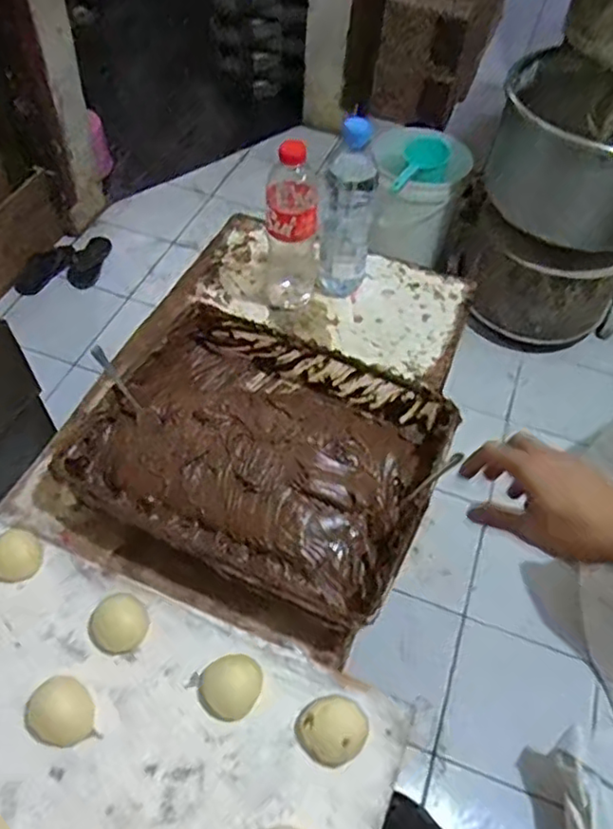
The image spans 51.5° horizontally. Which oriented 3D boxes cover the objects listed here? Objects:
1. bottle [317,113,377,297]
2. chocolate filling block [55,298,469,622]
[{"bbox_3d":[0.054,-0.253,0.823,0.071,0.222,0.063,8,53,1],"label":"bottle"},{"bbox_3d":[-0.043,0.027,0.691,0.362,0.084,0.280,22,54,11],"label":"chocolate filling block"}]

